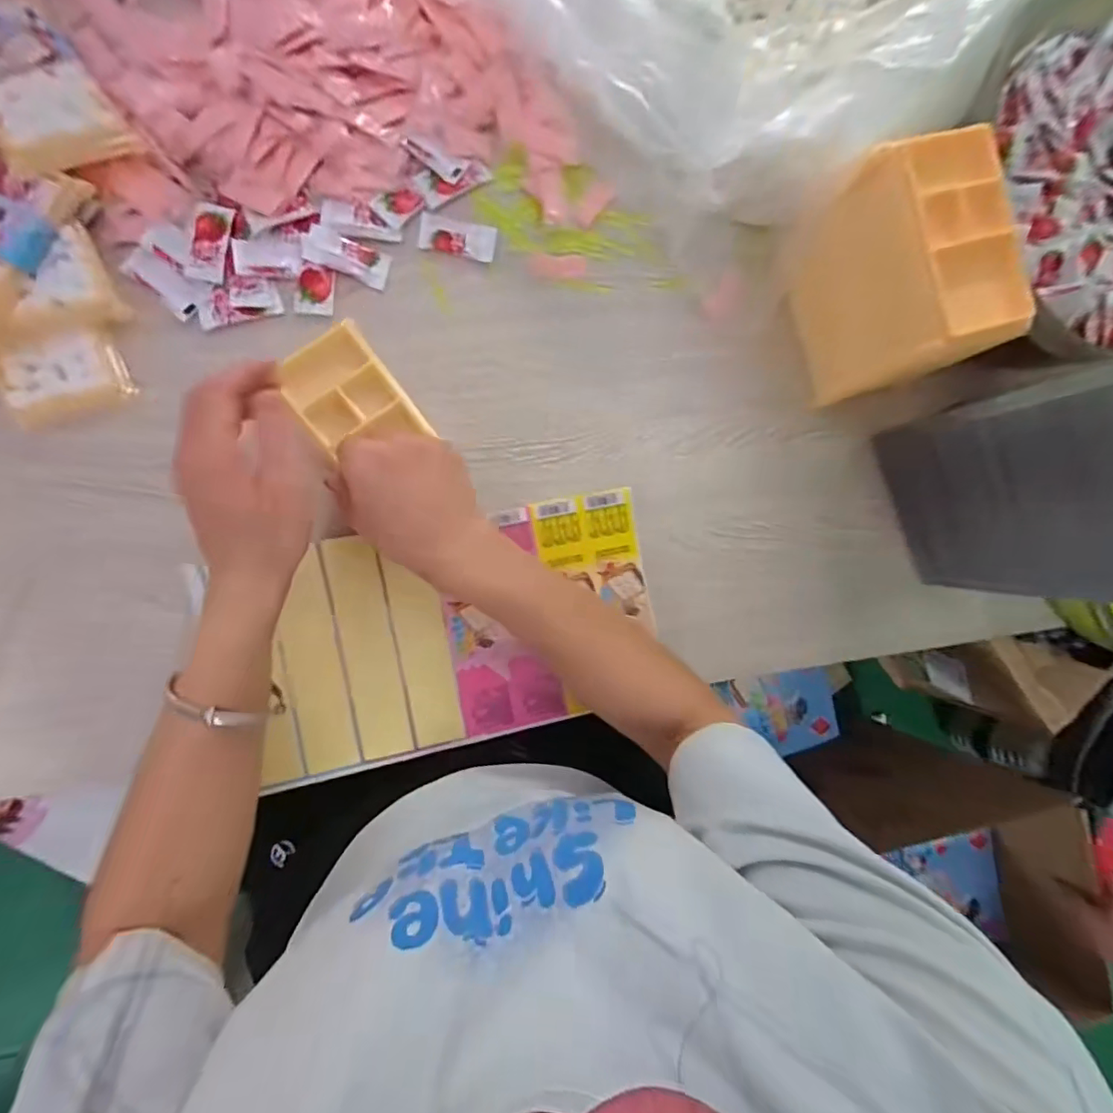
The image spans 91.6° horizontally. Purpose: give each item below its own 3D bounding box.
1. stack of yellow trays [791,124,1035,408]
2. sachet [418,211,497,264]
[{"bbox_3d":[0.242,-0.200,0.396,0.087,0.119,0.140,-16,93,-9],"label":"stack of yellow trays"},{"bbox_3d":[-0.076,-0.249,0.418,0.057,0.007,0.030,9,88,-10],"label":"sachet"}]

